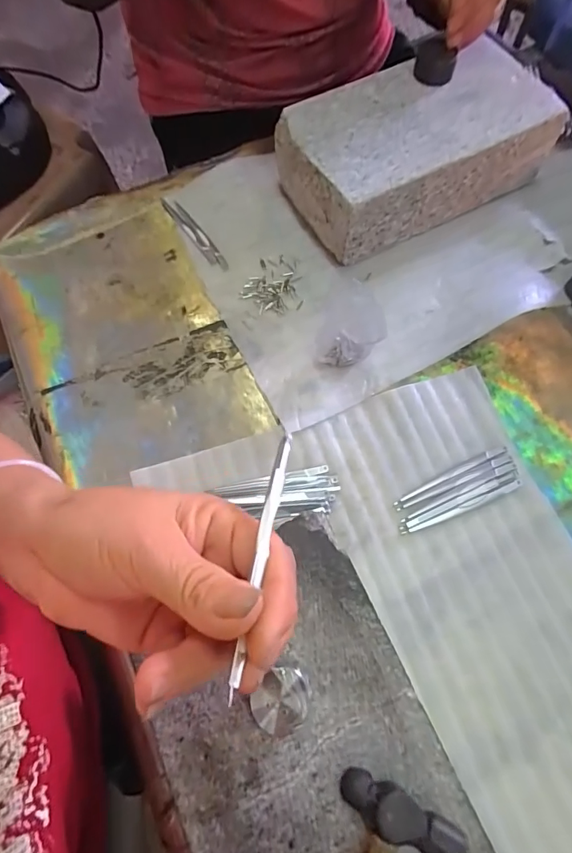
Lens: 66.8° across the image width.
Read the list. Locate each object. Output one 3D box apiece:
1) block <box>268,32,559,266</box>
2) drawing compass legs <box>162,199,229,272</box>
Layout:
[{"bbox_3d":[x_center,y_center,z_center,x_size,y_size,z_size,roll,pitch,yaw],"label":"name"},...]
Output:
[{"bbox_3d":[0.129,-0.282,0.440,0.246,0.078,0.136,-28,71,-9],"label":"block"},{"bbox_3d":[-0.095,-0.203,0.453,0.015,0.005,0.117,-33,72,-11],"label":"drawing compass legs"}]

